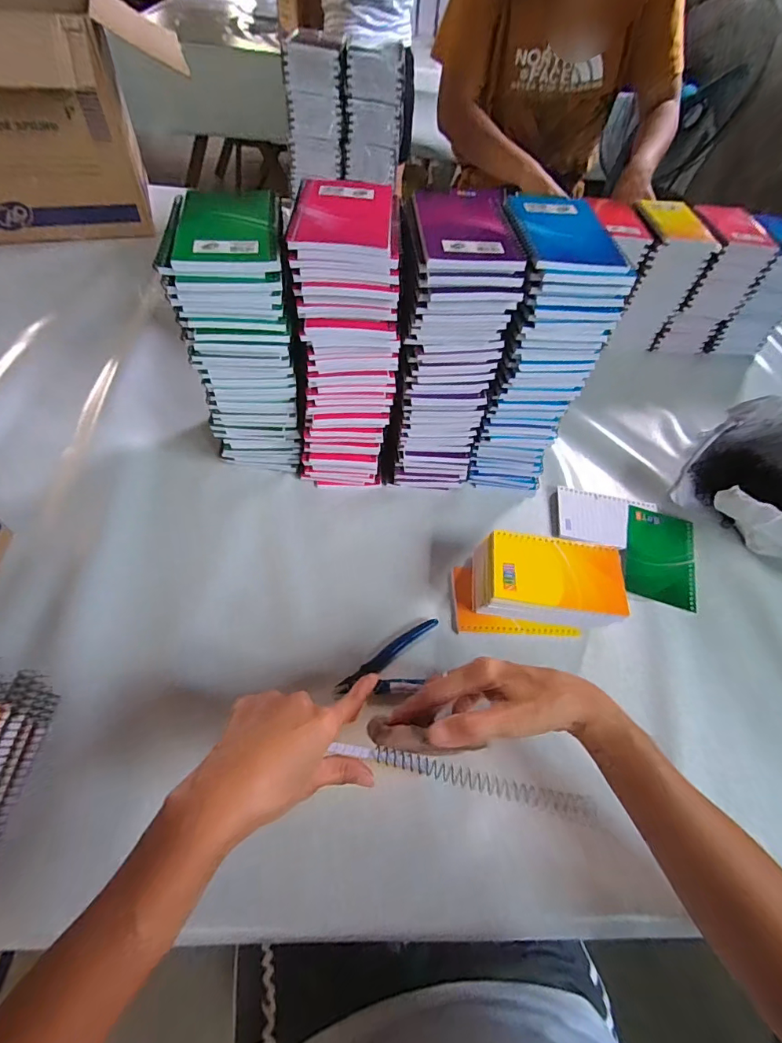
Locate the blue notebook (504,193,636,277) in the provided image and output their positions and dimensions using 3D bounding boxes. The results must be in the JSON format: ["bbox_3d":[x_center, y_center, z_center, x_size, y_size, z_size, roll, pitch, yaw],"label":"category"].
[{"bbox_3d":[0.154,-0.262,0.405,0.092,0.013,0.135,-1,55,-7],"label":"blue notebook"}]

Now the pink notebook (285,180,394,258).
[{"bbox_3d":[-0.040,-0.265,0.388,0.083,0.011,0.122,2,54,-5],"label":"pink notebook"}]

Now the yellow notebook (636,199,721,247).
[{"bbox_3d":[0.423,-0.462,0.685,0.094,0.016,0.148,1,54,-5],"label":"yellow notebook"}]

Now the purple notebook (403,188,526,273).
[{"bbox_3d":[0.062,-0.257,0.394,0.088,0.016,0.128,-1,55,-7],"label":"purple notebook"}]

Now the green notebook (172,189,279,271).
[{"bbox_3d":[-0.138,-0.250,0.384,0.080,0.013,0.129,-6,55,-10],"label":"green notebook"}]

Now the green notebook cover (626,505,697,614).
[{"bbox_3d":[0.322,0.040,0.537,0.077,0.007,0.126,17,60,12],"label":"green notebook cover"}]

